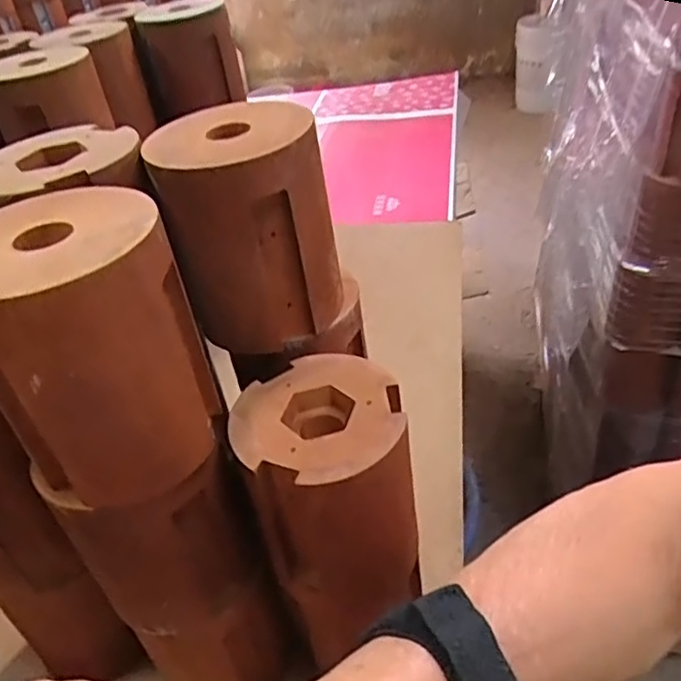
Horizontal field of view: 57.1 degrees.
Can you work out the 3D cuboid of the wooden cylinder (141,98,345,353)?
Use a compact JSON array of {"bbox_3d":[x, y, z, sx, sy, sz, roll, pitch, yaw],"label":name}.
[{"bbox_3d":[-0.041,-0.055,0.305,0.079,0.099,0.067,-11,38,-5],"label":"wooden cylinder"}]

